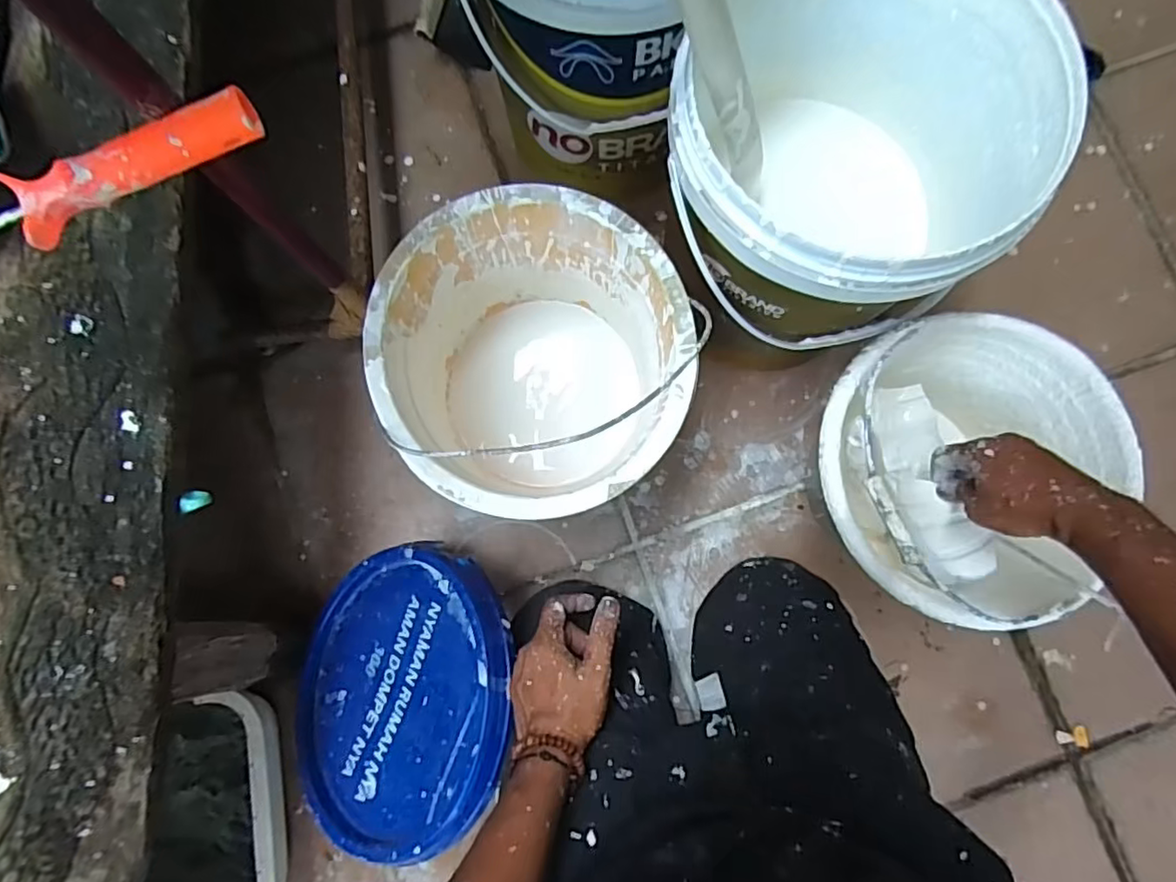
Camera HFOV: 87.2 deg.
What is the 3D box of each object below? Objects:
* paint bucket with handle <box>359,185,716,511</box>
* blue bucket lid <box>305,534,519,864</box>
[{"bbox_3d":[-0.048,-0.069,0.644,0.282,0.212,0.290,0,80,0],"label":"paint bucket with handle"},{"bbox_3d":[-0.202,0.262,0.652,0.292,0.024,0.290,-12,69,32],"label":"blue bucket lid"}]

